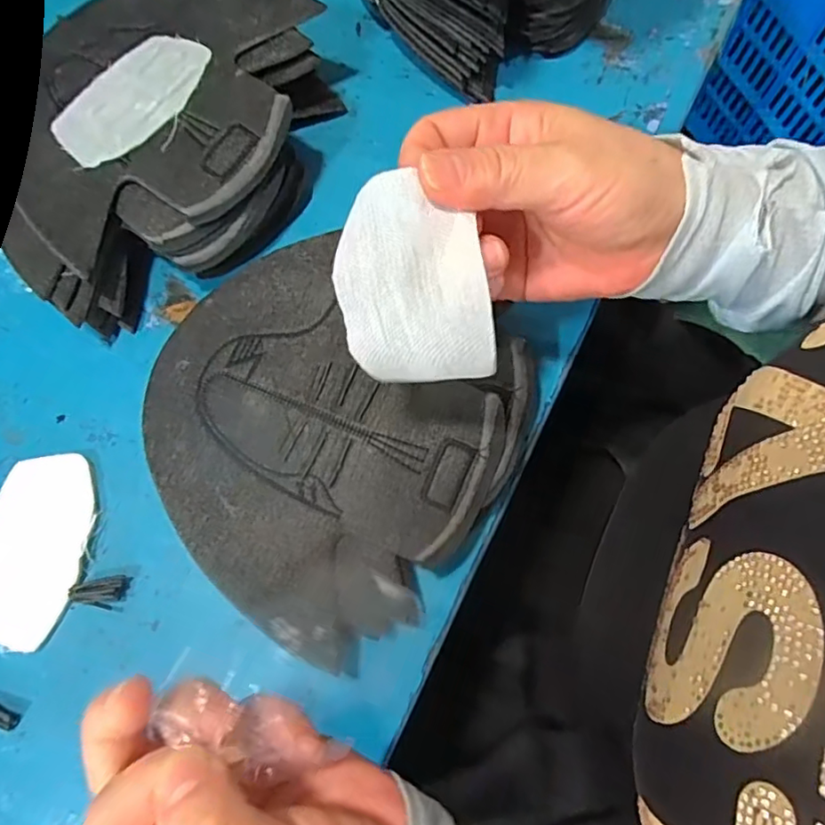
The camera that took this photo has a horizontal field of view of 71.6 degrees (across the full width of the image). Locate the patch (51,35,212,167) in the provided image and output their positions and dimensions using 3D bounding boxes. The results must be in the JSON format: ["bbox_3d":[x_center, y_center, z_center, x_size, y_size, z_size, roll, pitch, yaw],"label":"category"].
[{"bbox_3d":[-0.156,-0.177,0.321,0.052,0.005,0.092,41,80,11],"label":"patch"}]

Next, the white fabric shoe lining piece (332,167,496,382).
[{"bbox_3d":[-0.001,-0.047,0.212,0.053,0.009,0.075,-10,104,8],"label":"white fabric shoe lining piece"}]

